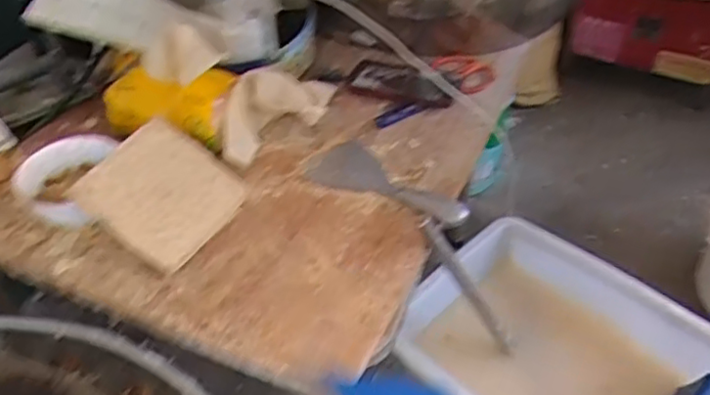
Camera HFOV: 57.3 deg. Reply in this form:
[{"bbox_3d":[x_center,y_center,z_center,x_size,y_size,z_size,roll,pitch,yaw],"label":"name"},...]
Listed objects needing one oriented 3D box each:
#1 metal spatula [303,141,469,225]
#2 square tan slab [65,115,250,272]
[{"bbox_3d":[0.045,-0.027,0.789,0.216,0.032,0.096,21,47,23],"label":"metal spatula"},{"bbox_3d":[-0.219,-0.007,0.743,0.153,0.018,0.164,40,45,1],"label":"square tan slab"}]

